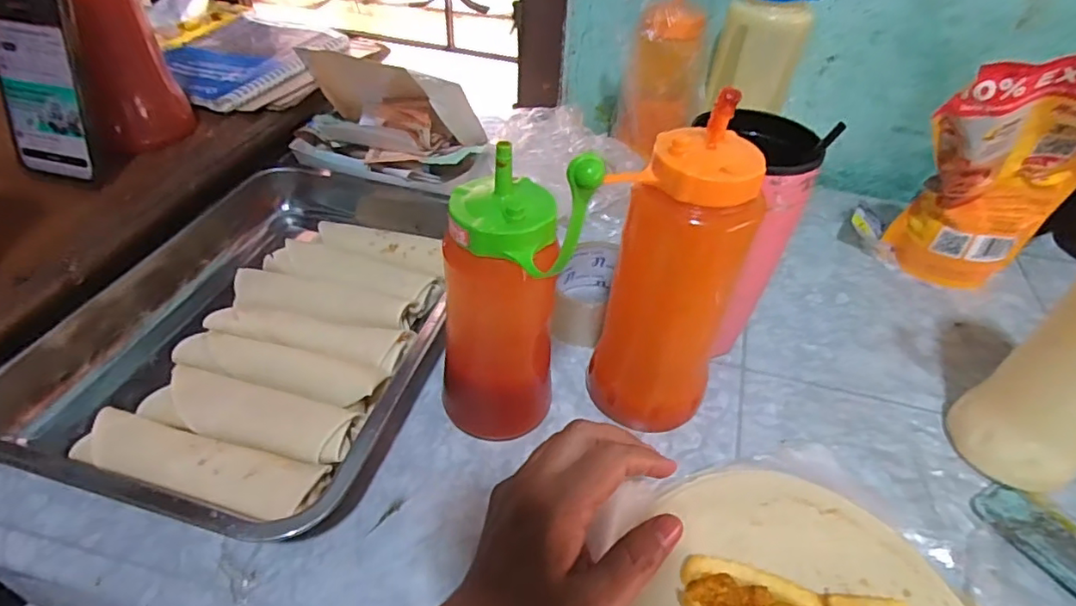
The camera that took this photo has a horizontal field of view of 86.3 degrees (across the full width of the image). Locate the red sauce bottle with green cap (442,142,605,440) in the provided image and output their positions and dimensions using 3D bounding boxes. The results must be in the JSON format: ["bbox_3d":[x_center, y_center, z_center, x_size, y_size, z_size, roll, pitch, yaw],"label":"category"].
[{"bbox_3d":[-0.021,0.006,0.362,0.078,0.191,0.066,19,45,17],"label":"red sauce bottle with green cap"}]

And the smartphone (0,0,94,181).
[{"bbox_3d":[-0.369,-0.172,0.421,0.062,0.156,0.015,8,25,4],"label":"smartphone"}]

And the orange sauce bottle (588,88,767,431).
[{"bbox_3d":[0.085,-0.010,0.366,0.075,0.205,0.070,29,48,26],"label":"orange sauce bottle"}]

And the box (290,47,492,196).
[{"bbox_3d":[-0.146,-0.189,0.581,0.211,0.100,0.095,15,44,13],"label":"box"}]

